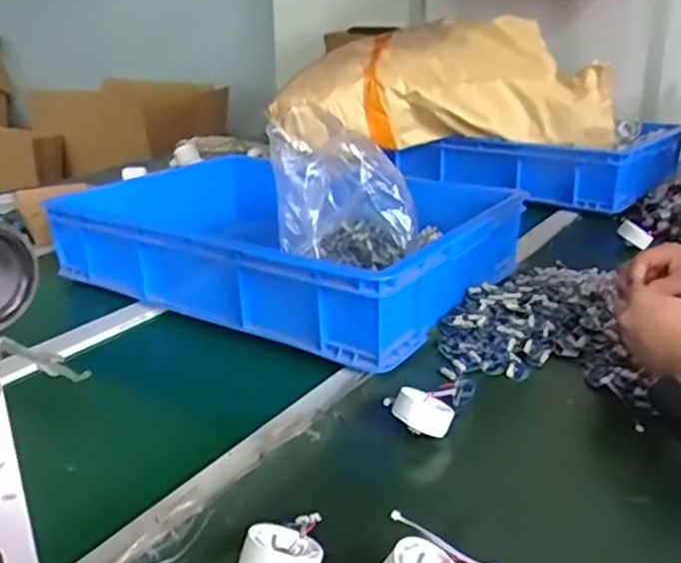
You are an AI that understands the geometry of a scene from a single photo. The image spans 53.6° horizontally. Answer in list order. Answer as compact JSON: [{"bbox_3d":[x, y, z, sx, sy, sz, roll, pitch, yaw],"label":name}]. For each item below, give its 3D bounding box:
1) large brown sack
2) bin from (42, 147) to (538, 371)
[{"bbox_3d":[0.212,-0.410,1.412,0.682,0.221,0.273,2,22,5],"label":"large brown sack"},{"bbox_3d":[-0.067,-0.074,1.007,0.575,0.117,0.425,15,27,31],"label":"bin"}]

